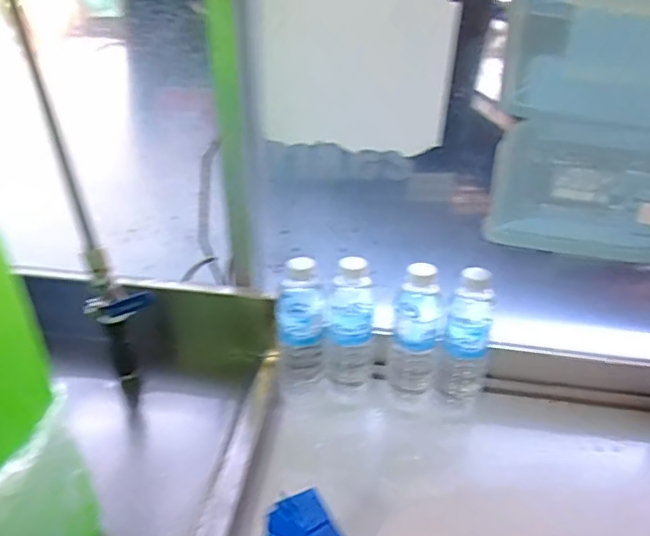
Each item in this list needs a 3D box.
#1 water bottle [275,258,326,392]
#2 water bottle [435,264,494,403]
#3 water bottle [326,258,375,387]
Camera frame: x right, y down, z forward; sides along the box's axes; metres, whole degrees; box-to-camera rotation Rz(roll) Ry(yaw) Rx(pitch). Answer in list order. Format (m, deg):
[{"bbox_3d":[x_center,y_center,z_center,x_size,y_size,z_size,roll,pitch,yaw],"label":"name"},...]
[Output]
[{"bbox_3d":[-0.032,0.074,0.727,0.063,0.185,0.067,-1,32,-3],"label":"water bottle"},{"bbox_3d":[0.178,0.087,0.708,0.062,0.191,0.073,12,33,17],"label":"water bottle"},{"bbox_3d":[0.033,0.066,0.735,0.065,0.182,0.080,4,32,4],"label":"water bottle"}]

